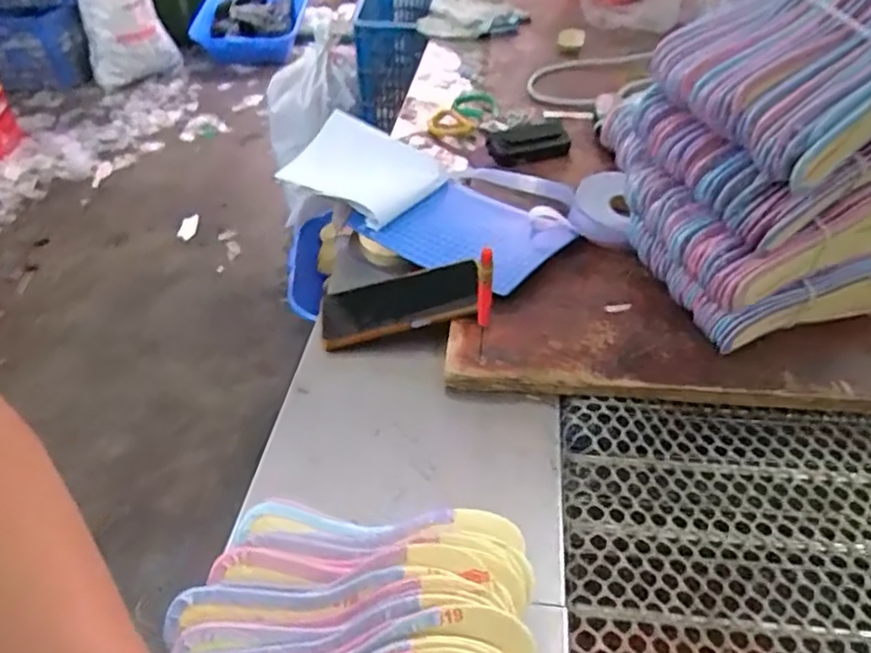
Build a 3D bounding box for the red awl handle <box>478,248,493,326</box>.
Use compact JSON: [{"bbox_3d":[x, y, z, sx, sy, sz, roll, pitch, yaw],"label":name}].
[{"bbox_3d":[0.038,-0.030,0.510,0.011,0.072,0.009,4,41,3],"label":"red awl handle"}]

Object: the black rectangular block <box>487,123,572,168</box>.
[{"bbox_3d":[0.120,-0.235,0.846,0.100,0.032,0.048,-10,40,8],"label":"black rectangular block"}]

